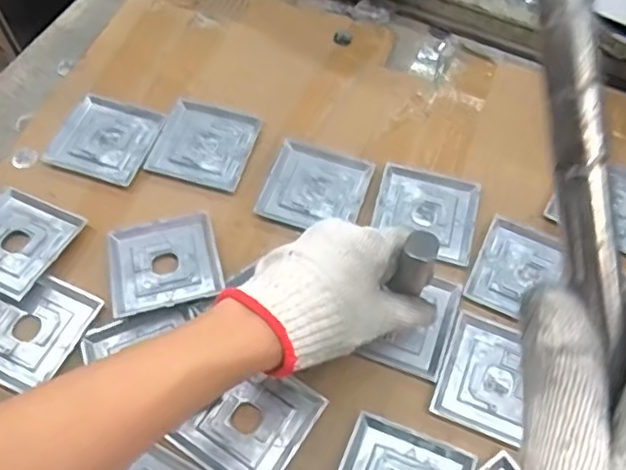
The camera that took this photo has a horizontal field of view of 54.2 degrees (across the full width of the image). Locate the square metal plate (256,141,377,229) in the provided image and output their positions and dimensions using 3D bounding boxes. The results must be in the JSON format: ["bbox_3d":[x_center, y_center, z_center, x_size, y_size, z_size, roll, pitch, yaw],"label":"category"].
[{"bbox_3d":[0.003,-0.044,0.578,0.092,0.008,0.092,18,61,8],"label":"square metal plate"}]

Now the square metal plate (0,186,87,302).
[{"bbox_3d":[-0.264,0.005,0.539,0.090,0.009,0.090,24,63,12],"label":"square metal plate"}]

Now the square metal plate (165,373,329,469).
[{"bbox_3d":[-0.047,0.142,0.463,0.082,0.011,0.087,31,64,15],"label":"square metal plate"}]

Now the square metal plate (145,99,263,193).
[{"bbox_3d":[-0.107,-0.090,0.602,0.090,0.008,0.092,15,61,6],"label":"square metal plate"}]

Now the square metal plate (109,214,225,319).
[{"bbox_3d":[-0.129,0.023,0.527,0.090,0.015,0.084,-12,62,-9],"label":"square metal plate"}]

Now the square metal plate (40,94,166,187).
[{"bbox_3d":[-0.204,-0.096,0.601,0.091,0.009,0.089,16,61,7],"label":"square metal plate"}]

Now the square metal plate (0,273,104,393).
[{"bbox_3d":[-0.236,0.076,0.503,0.089,0.010,0.091,23,62,11],"label":"square metal plate"}]

